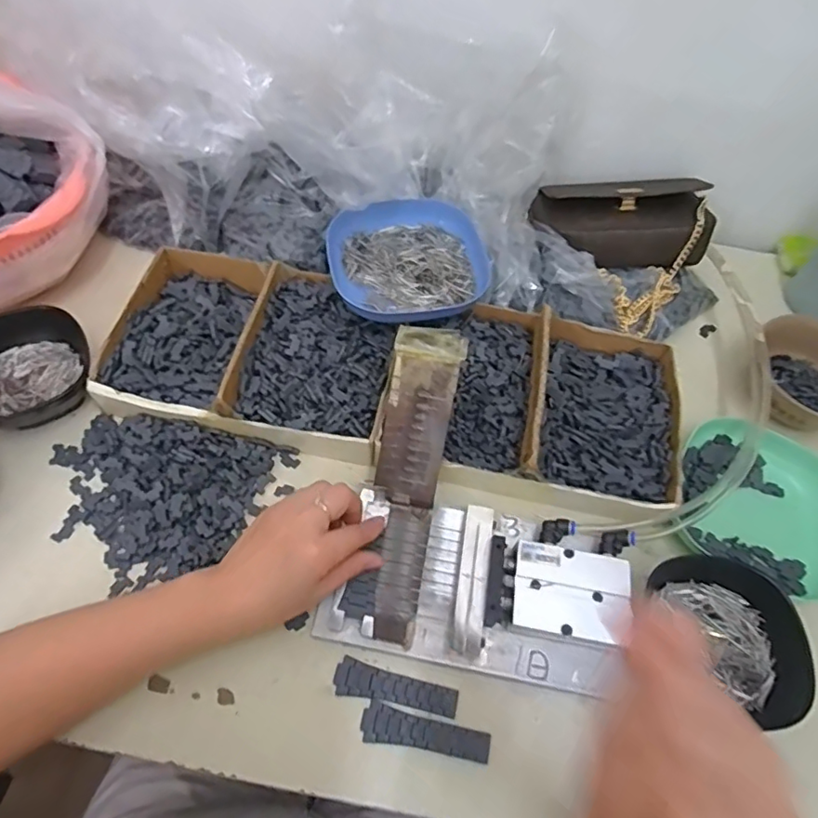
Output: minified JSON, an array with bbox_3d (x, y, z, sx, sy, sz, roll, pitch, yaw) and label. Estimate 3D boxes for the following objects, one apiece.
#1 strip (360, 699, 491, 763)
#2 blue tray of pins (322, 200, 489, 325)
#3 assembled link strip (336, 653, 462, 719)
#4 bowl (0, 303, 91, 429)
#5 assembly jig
[{"bbox_3d":[0.011,0.221,0.377,0.086,0.004,0.024,14,58,5],"label":"strip"},{"bbox_3d":[-0.001,-0.139,0.520,0.142,0.029,0.132,-4,59,-7],"label":"blue tray of pins"},{"bbox_3d":[-0.009,0.195,0.392,0.086,0.004,0.023,11,58,3],"label":"assembled link strip"},{"bbox_3d":[-0.326,-0.030,0.476,0.108,0.052,0.107,2,58,-3],"label":"bowl"},{"bbox_3d":[0.064,0.076,0.406,0.208,0.087,0.208,16,59,6],"label":"assembly jig"}]

